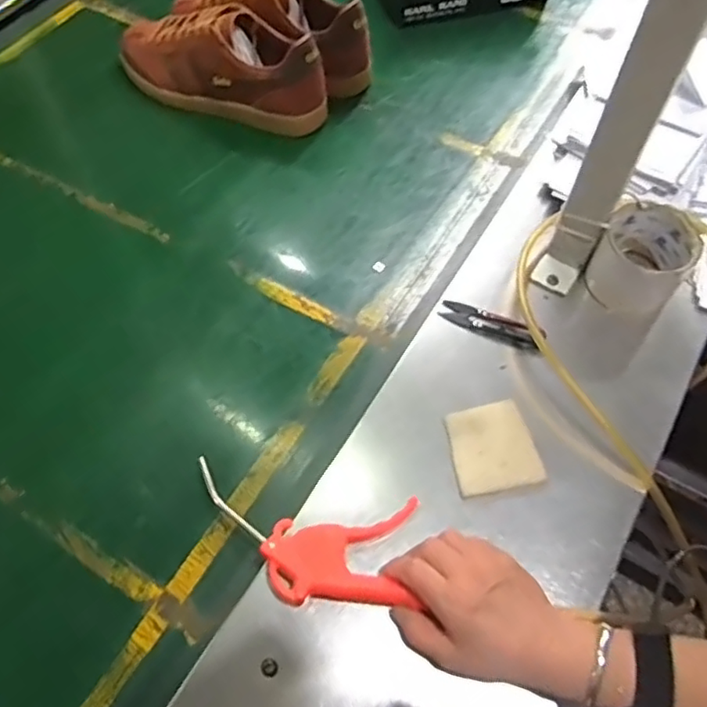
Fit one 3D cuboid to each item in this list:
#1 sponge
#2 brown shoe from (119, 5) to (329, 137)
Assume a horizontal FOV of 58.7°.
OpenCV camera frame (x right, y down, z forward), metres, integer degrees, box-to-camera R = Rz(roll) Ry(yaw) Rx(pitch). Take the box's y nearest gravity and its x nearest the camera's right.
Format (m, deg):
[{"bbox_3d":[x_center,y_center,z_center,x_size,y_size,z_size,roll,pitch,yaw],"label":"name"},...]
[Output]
[{"bbox_3d":[0.118,0.080,0.538,0.069,0.012,0.074,-9,60,-6],"label":"sponge"},{"bbox_3d":[-0.165,-0.357,0.765,0.272,0.104,0.089,19,62,10],"label":"brown shoe"}]

